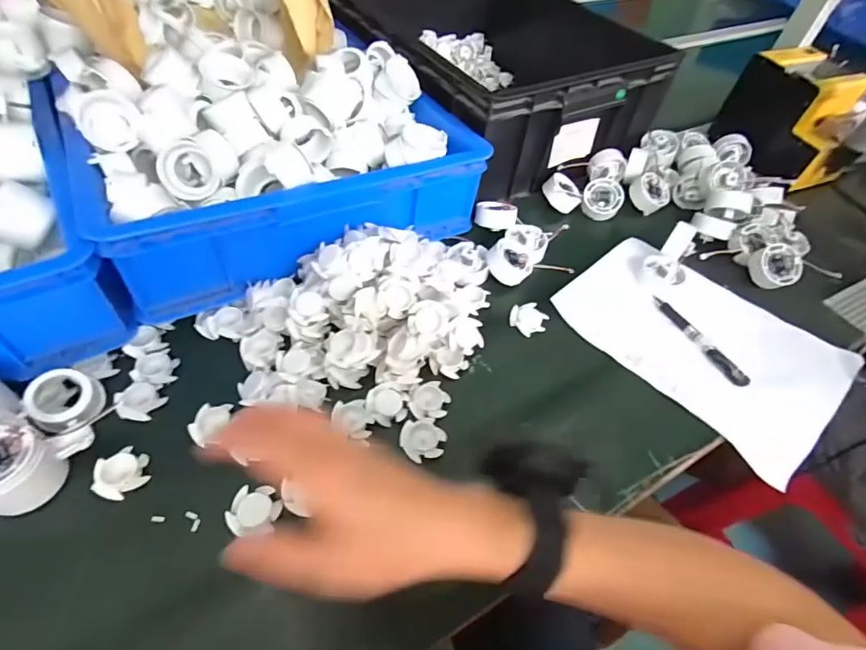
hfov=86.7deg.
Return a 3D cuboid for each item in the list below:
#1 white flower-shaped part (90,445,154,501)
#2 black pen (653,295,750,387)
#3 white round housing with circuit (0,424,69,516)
[{"bbox_3d":[-0.262,0.126,0.388,0.040,0.014,0.034,-27,59,-24],"label":"white flower-shaped part"},{"bbox_3d":[0.305,0.016,0.529,0.015,0.009,0.135,-20,56,-20],"label":"black pen"},{"bbox_3d":[-0.332,0.115,0.361,0.050,0.051,0.054,3,51,-4],"label":"white round housing with circuit"}]

